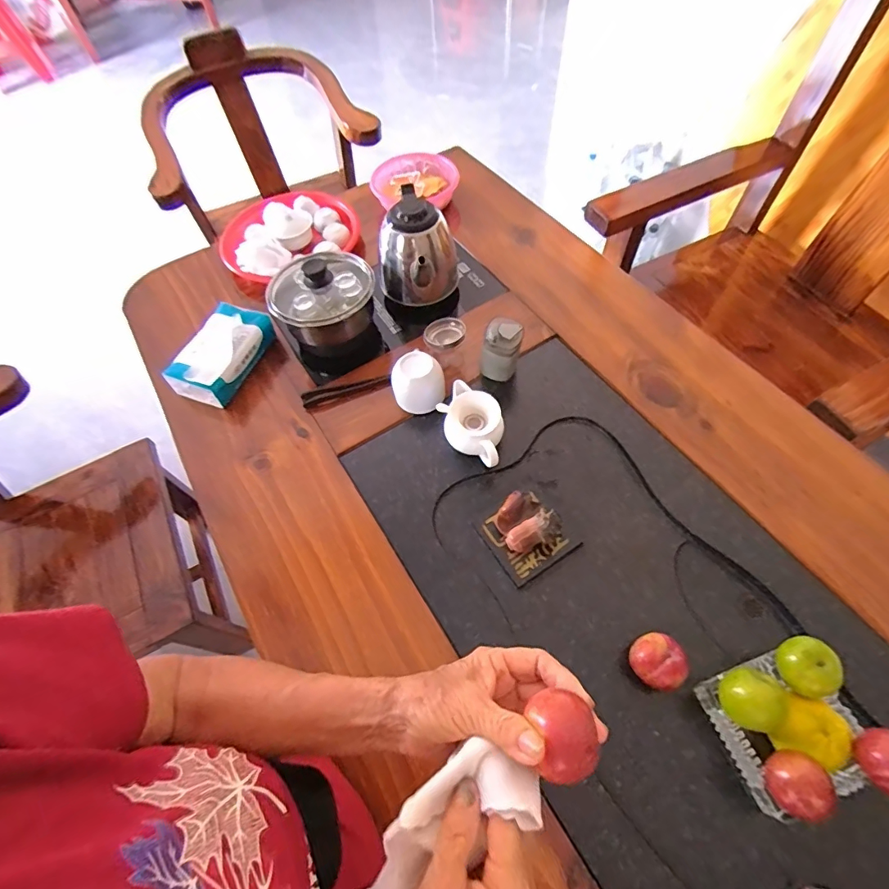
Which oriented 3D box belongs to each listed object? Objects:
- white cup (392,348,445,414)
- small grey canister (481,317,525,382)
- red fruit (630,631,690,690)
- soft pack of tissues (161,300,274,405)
[{"bbox_3d":[-0.040,-0.088,0.677,0.071,0.069,0.066,-1,59,2],"label":"white cup"},{"bbox_3d":[0.085,-0.136,0.686,0.052,0.086,0.054,-1,59,2],"label":"small grey canister"},{"bbox_3d":[0.225,0.231,0.495,0.048,0.044,0.052,-1,59,2],"label":"red fruit"},{"bbox_3d":[-0.348,-0.139,0.729,0.093,0.062,0.158,18,62,12],"label":"soft pack of tissues"}]

